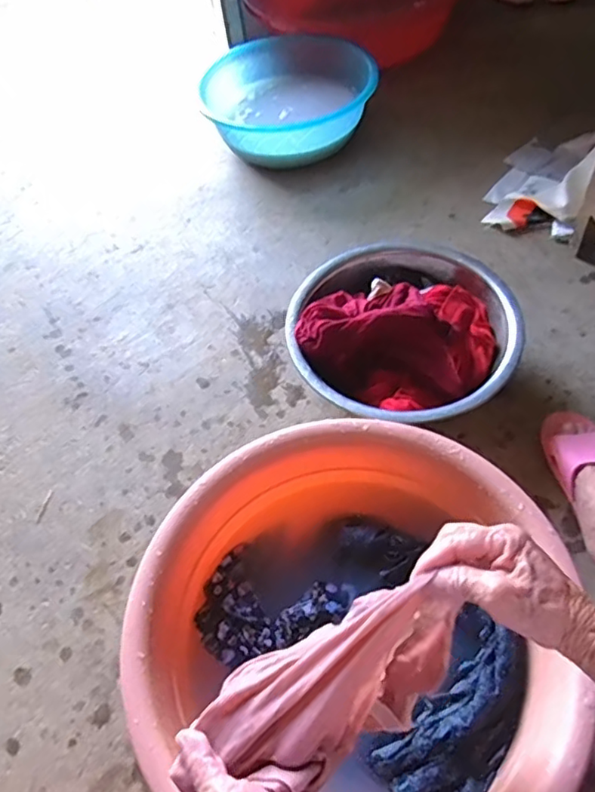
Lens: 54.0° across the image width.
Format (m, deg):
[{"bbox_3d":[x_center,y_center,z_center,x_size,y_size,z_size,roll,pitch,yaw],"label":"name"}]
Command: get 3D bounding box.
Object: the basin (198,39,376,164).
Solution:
[{"bbox_3d":[-0.029,-0.670,1.351,0.391,0.141,0.391,-1,55,4],"label":"basin"}]

